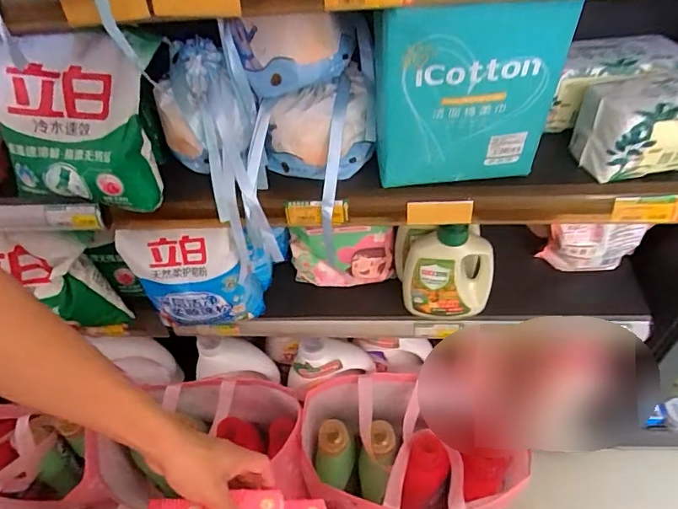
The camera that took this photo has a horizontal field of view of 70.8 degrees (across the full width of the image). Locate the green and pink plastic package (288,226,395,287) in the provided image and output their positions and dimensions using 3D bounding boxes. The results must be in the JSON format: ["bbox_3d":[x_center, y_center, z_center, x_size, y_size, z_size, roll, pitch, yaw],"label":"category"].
[{"bbox_3d":[0.005,0.000,0.890,0.193,0.133,0.049,-4,47,3],"label":"green and pink plastic package"}]

